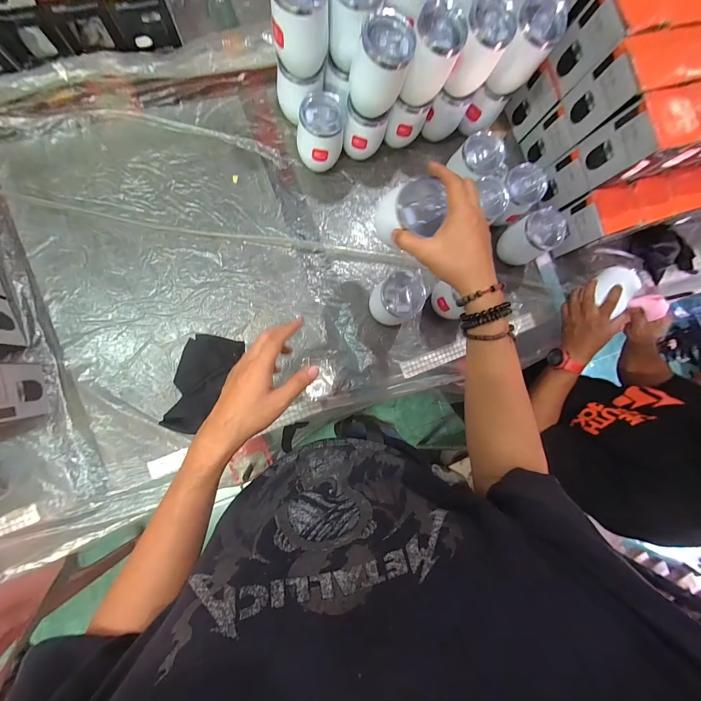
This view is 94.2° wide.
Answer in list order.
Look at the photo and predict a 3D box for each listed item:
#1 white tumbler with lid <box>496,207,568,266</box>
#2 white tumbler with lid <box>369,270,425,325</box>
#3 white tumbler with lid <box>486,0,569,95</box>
[{"bbox_3d":[0.364,-0.227,0.670,0.084,0.119,0.081,1,87,-9],"label":"white tumbler with lid"},{"bbox_3d":[0.085,-0.094,0.610,0.078,0.118,0.080,1,87,-9],"label":"white tumbler with lid"},{"bbox_3d":[0.292,-0.505,0.550,0.080,0.115,0.072,31,81,-7],"label":"white tumbler with lid"}]

